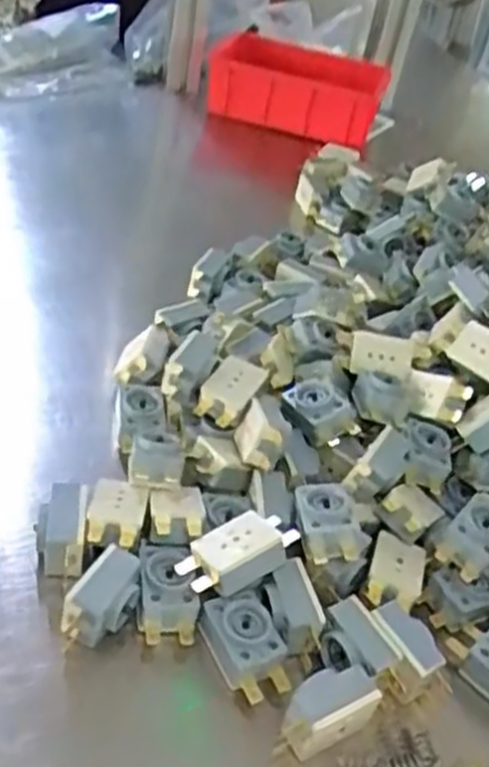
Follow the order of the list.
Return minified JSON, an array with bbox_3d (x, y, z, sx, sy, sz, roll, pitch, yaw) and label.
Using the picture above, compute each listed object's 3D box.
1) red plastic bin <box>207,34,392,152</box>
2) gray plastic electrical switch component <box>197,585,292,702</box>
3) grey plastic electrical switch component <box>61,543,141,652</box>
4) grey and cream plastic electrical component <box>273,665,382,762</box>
[{"bbox_3d":[0.059,-0.344,0.924,0.202,0.067,0.129,14,38,1],"label":"red plastic bin"},{"bbox_3d":[0.001,0.118,0.360,0.031,0.018,0.044,-11,43,-28],"label":"gray plastic electrical switch component"},{"bbox_3d":[-0.062,0.097,0.356,0.022,0.030,0.042,23,39,13],"label":"grey plastic electrical switch component"},{"bbox_3d":[0.033,0.142,0.341,0.046,0.025,0.020,-14,45,-30],"label":"grey and cream plastic electrical component"}]

